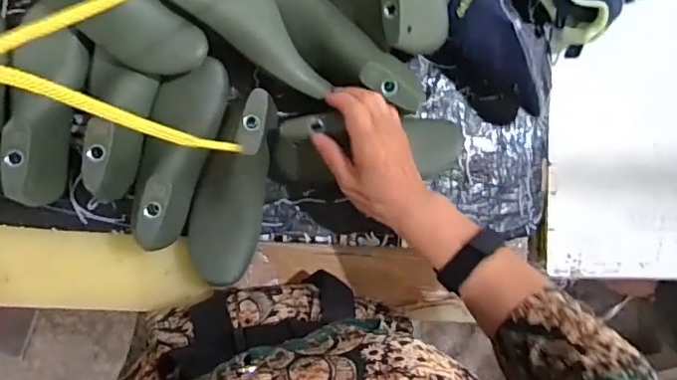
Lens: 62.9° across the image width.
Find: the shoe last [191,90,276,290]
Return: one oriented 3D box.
[{"bbox_3d":[-0.103,-0.001,0.531,0.065,0.071,0.182,10,89,-10],"label":"shoe last"}]

